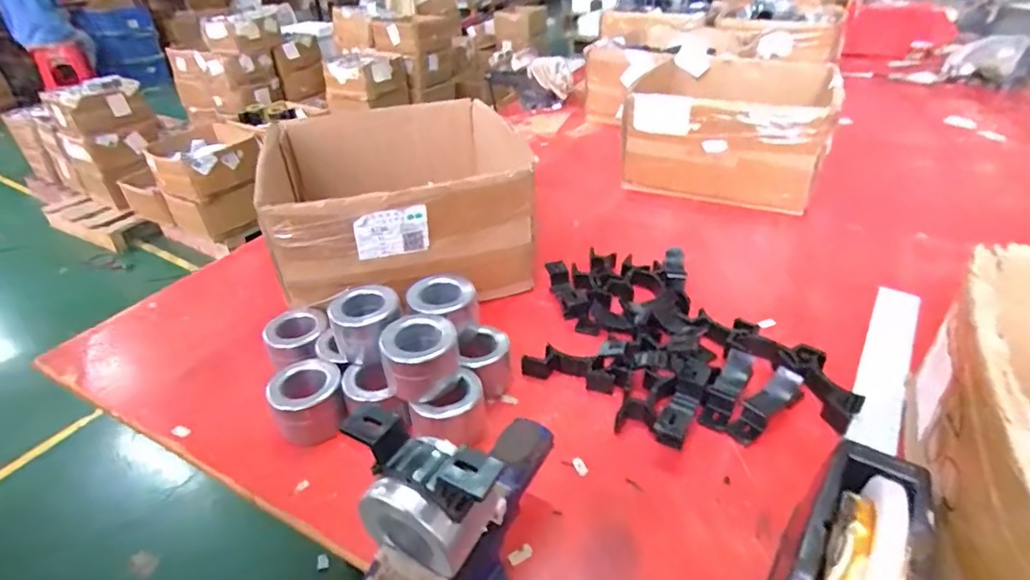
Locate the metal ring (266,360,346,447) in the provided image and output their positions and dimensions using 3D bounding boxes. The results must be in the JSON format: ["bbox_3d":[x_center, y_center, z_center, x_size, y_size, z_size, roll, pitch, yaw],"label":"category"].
[{"bbox_3d":[-0.206,0.114,0.539,0.068,0.054,0.070,-15,35,-16],"label":"metal ring"}]

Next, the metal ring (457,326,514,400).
[{"bbox_3d":[-0.030,0.080,0.581,0.054,0.058,0.058,-3,34,2],"label":"metal ring"}]

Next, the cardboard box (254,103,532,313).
[{"bbox_3d":[-0.153,-0.126,0.767,0.332,0.167,0.338,-10,34,-9],"label":"cardboard box"}]

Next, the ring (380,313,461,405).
[{"bbox_3d":[-0.088,0.066,0.512,0.068,0.059,0.068,-8,34,-6],"label":"ring"}]

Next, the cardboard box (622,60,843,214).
[{"bbox_3d":[0.397,-0.305,1.007,0.316,0.171,0.330,12,37,23],"label":"cardboard box"}]

